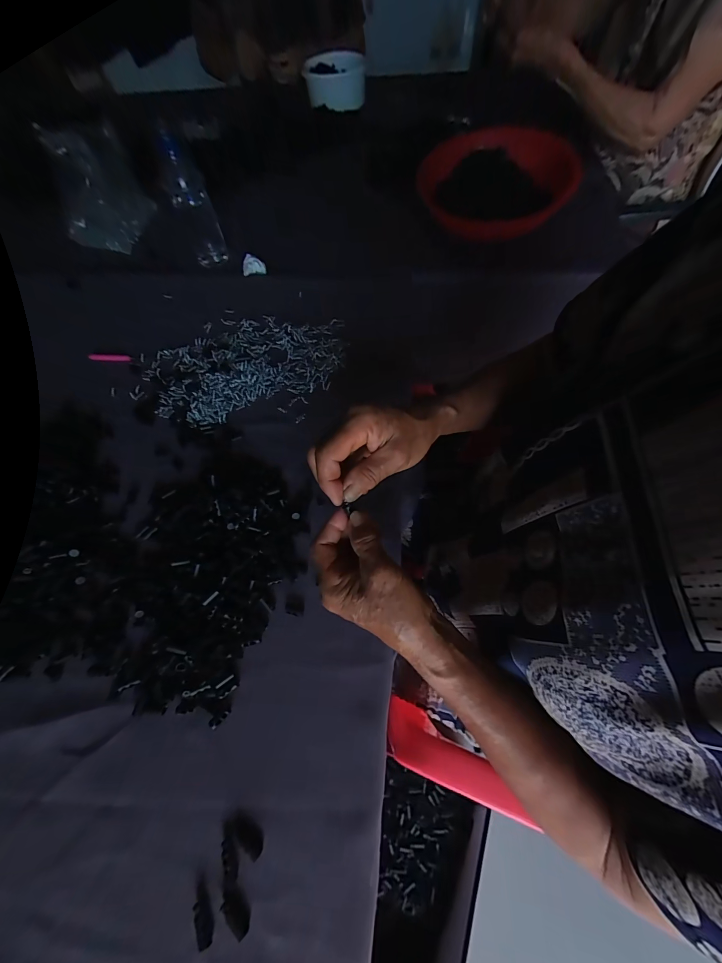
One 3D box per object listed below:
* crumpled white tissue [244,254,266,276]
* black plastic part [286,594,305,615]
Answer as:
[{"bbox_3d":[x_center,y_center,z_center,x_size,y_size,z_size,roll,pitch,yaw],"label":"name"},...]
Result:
[{"bbox_3d":[-0.183,-0.370,0.577,0.037,0.018,0.036,-16,64,-5],"label":"crumpled white tissue"},{"bbox_3d":[-0.066,0.123,0.339,0.018,0.004,0.020,0,64,3],"label":"black plastic part"}]

